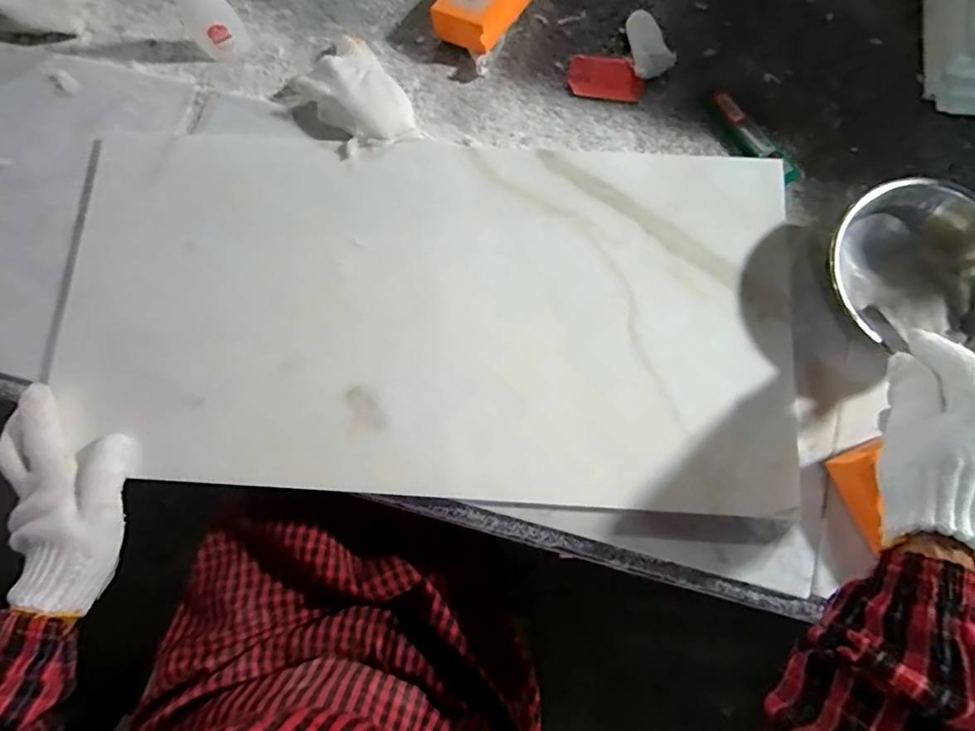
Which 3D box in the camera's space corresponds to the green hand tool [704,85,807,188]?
[{"bbox_3d":[0.240,-0.208,0.455,0.033,0.008,0.113,-34,80,-7],"label":"green hand tool"}]

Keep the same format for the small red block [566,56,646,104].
[{"bbox_3d":[0.115,-0.278,0.480,0.071,0.005,0.041,7,78,2],"label":"small red block"}]

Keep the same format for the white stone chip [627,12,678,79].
[{"bbox_3d":[0.157,-0.311,0.481,0.037,0.009,0.073,-7,77,-1],"label":"white stone chip"}]

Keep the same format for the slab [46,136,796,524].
[{"bbox_3d":[-0.058,-0.048,0.416,0.582,0.021,0.299,4,77,1],"label":"slab"}]

